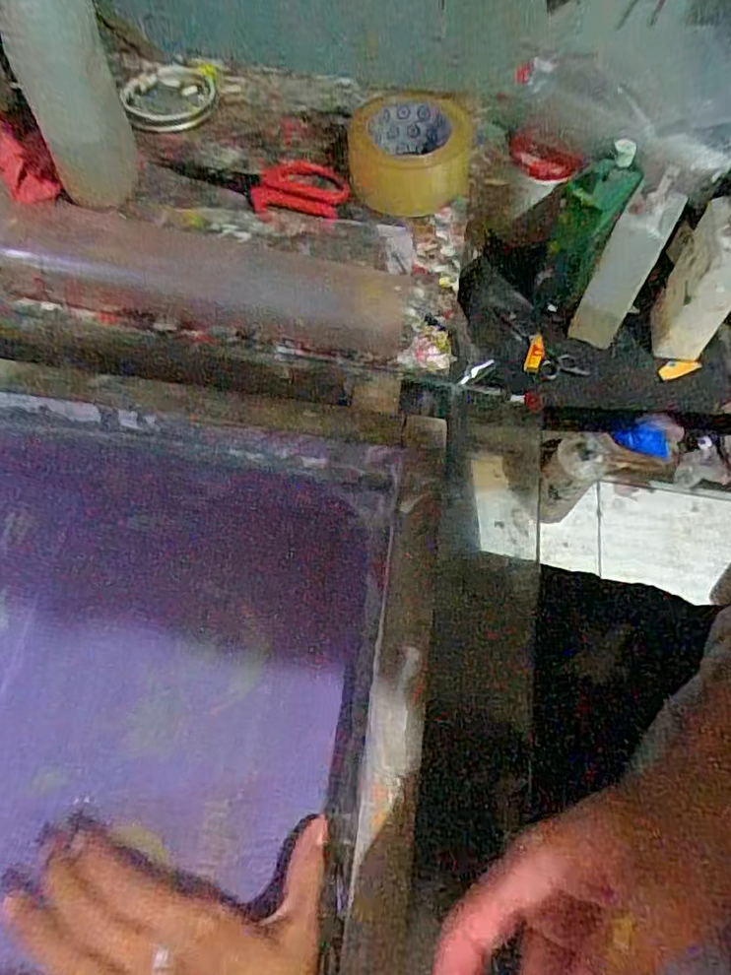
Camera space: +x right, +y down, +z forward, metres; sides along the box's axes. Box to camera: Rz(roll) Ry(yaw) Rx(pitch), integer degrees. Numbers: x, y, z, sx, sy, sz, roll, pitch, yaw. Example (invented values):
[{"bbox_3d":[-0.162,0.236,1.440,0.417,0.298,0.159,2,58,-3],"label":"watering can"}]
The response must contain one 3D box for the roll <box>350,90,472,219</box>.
[{"bbox_3d":[0.044,-0.326,0.574,0.109,0.062,0.109,1,63,-2],"label":"roll"}]

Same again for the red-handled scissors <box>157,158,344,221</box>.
[{"bbox_3d":[-0.103,-0.308,0.595,0.182,0.019,0.073,22,64,8],"label":"red-handled scissors"}]

